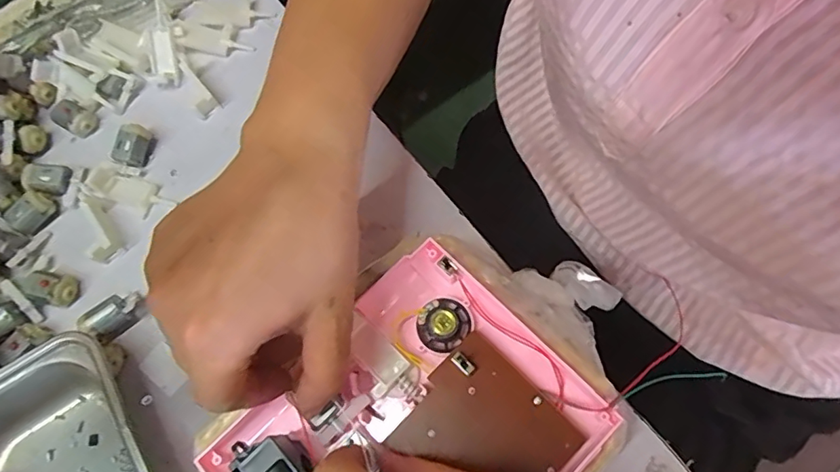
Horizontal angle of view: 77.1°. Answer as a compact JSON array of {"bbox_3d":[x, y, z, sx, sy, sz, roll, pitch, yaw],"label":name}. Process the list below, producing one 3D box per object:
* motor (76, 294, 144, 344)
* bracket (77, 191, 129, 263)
[{"bbox_3d":[-0.187,0.048,0.321,0.020,0.017,0.033,40,75,17],"label":"motor"},{"bbox_3d":[-0.214,-0.007,0.343,0.019,0.022,0.050,-36,71,-11],"label":"bracket"}]

